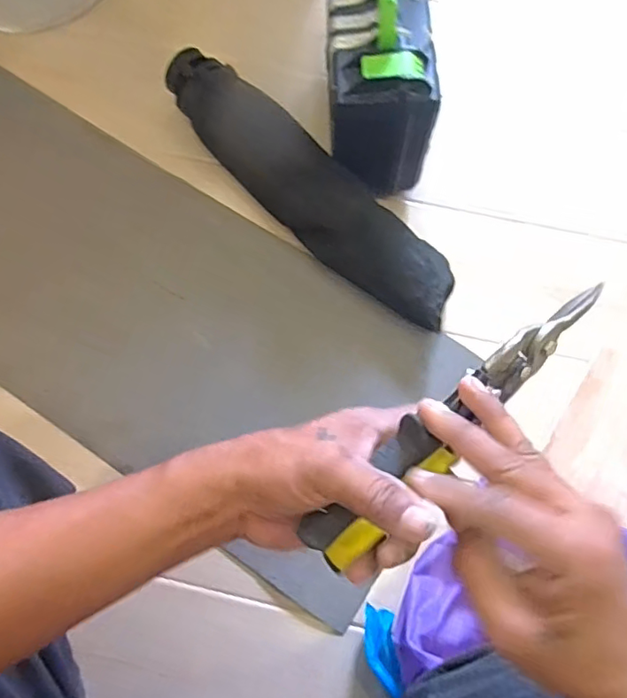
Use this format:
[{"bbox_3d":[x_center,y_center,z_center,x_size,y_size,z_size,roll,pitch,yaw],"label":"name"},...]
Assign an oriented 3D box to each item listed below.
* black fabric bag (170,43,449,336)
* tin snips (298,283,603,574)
[{"bbox_3d":[-0.011,-0.230,0.775,0.529,0.078,0.112,43,78,11],"label":"black fabric bag"},{"bbox_3d":[0.091,0.040,0.336,0.233,0.044,0.037,-41,79,-12],"label":"tin snips"}]

